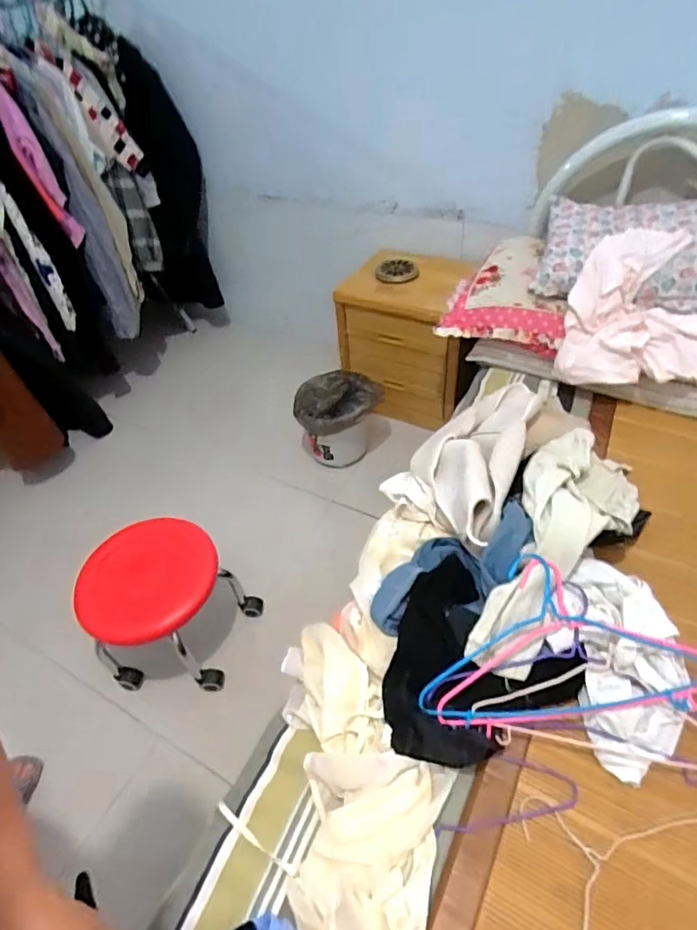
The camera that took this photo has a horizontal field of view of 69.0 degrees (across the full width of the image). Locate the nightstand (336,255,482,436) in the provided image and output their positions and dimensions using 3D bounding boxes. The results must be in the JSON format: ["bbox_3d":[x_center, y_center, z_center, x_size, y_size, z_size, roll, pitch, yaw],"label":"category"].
[{"bbox_3d":[0.199,-0.455,1.853,0.449,0.501,0.384,9,47,15],"label":"nightstand"}]

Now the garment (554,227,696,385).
[{"bbox_3d":[0.709,-0.359,1.198,0.353,0.268,0.265,16,49,21],"label":"garment"}]

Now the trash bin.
[{"bbox_3d":[-0.024,-0.144,1.791,0.296,0.283,0.288,5,46,11],"label":"trash bin"}]

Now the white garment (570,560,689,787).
[{"bbox_3d":[0.437,0.307,0.781,0.154,0.048,0.315,4,66,6],"label":"white garment"}]

